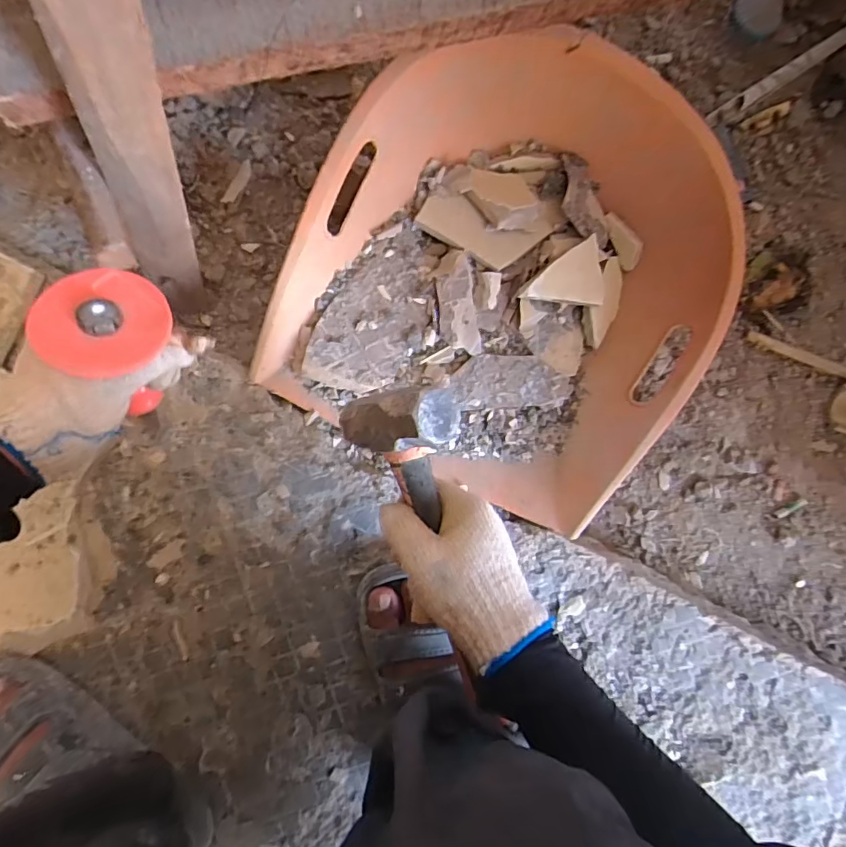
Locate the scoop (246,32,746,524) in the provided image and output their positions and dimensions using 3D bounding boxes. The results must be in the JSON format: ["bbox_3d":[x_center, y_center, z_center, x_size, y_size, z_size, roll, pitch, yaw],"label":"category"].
[{"bbox_3d":[0.090,-0.138,0.516,0.395,0.111,0.403,27,92,-6],"label":"scoop"}]

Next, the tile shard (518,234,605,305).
[{"bbox_3d":[0.156,-0.143,0.542,0.094,0.010,0.059,-37,93,-7],"label":"tile shard"}]

